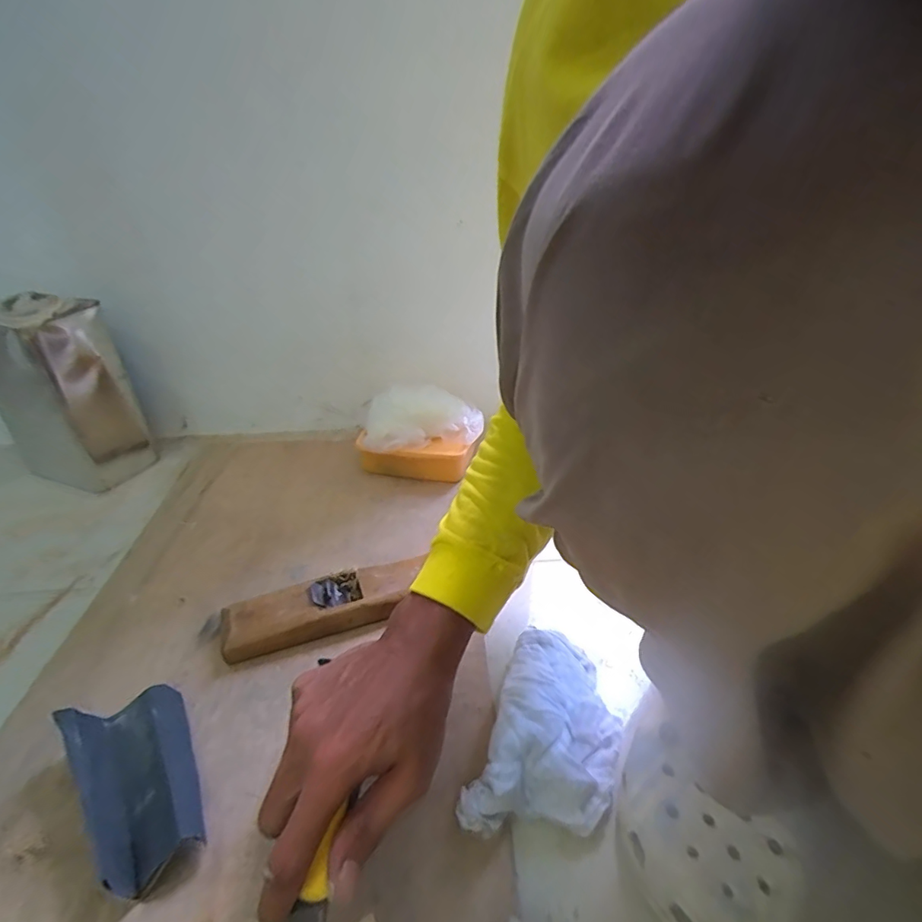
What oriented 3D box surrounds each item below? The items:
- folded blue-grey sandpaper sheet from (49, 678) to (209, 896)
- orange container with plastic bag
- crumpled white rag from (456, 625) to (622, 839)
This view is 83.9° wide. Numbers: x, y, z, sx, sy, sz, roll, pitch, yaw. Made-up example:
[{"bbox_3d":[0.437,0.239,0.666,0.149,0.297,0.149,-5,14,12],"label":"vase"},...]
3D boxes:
[{"bbox_3d":[-0.228,0.220,0.363,0.072,0.042,0.137,-24,39,-32],"label":"folded blue-grey sandpaper sheet"},{"bbox_3d":[-0.055,-0.040,0.715,0.164,0.097,0.112,2,32,4],"label":"orange container with plastic bag"},{"bbox_3d":[0.072,0.200,0.395,0.096,0.043,0.171,11,34,18],"label":"crumpled white rag"}]

